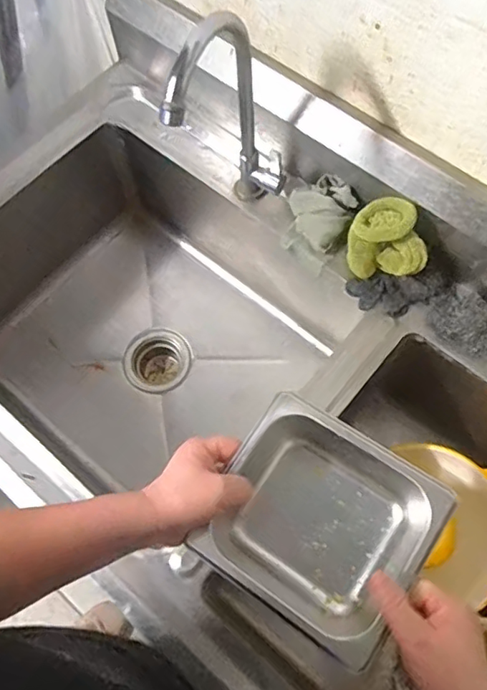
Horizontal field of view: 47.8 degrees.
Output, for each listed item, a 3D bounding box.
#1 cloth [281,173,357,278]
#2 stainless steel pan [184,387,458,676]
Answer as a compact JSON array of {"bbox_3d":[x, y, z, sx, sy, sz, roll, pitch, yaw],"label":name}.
[{"bbox_3d":[0.099,-0.165,0.744,0.089,0.073,0.101,16,69,7],"label":"cloth"},{"bbox_3d":[0.065,0.152,0.482,0.171,0.081,0.164,32,72,13],"label":"stainless steel pan"}]

